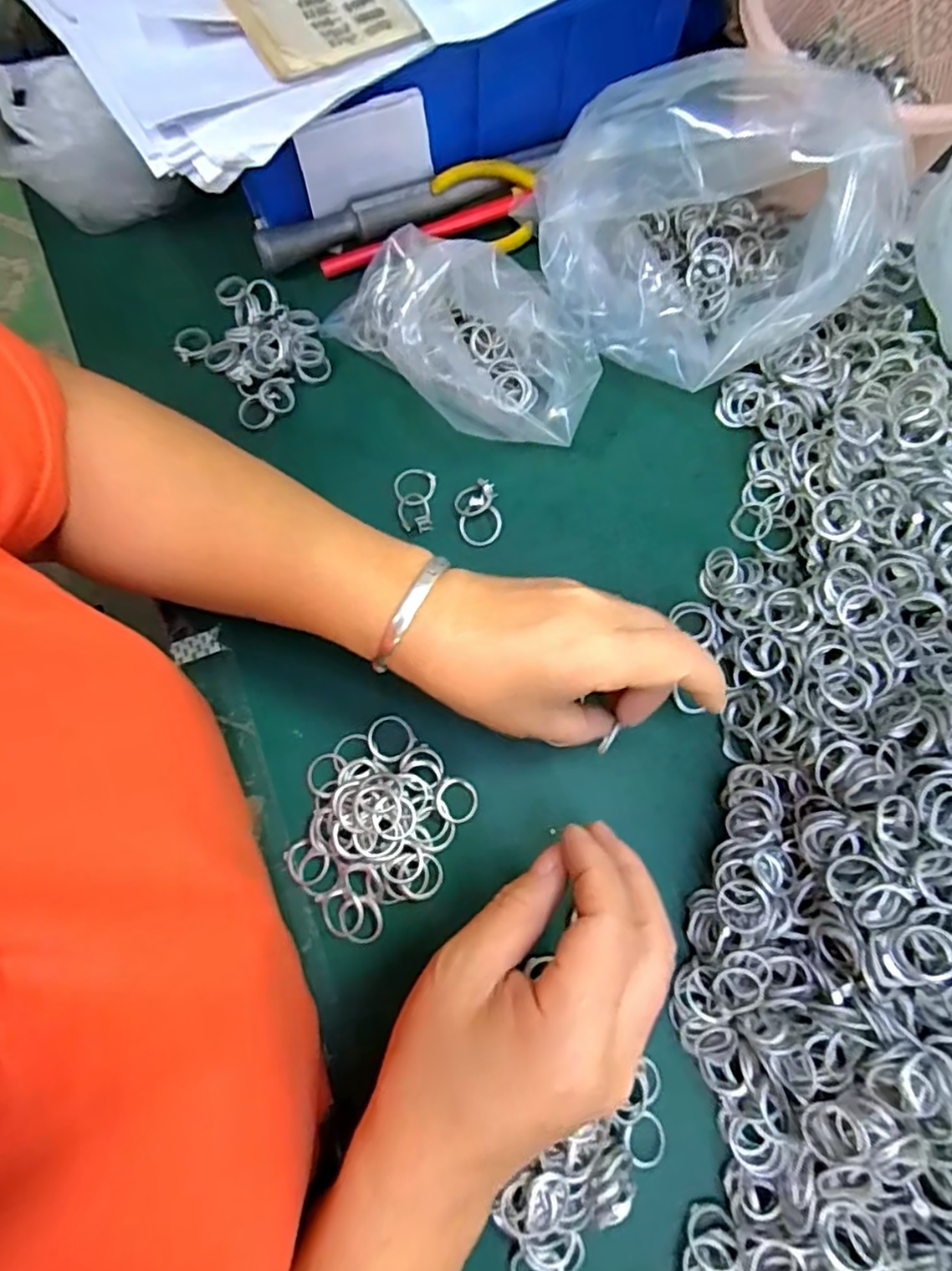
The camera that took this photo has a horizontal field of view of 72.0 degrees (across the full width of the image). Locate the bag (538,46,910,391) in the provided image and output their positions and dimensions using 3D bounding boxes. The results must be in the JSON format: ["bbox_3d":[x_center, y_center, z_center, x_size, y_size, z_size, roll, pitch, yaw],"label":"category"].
[{"bbox_3d":[0.115,-0.201,0.325,0.164,0.095,0.117,-11,75,-3],"label":"bag"}]

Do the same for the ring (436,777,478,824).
[{"bbox_3d":[-0.009,0.079,0.314,0.020,0.004,0.021,0,75,0],"label":"ring"}]

